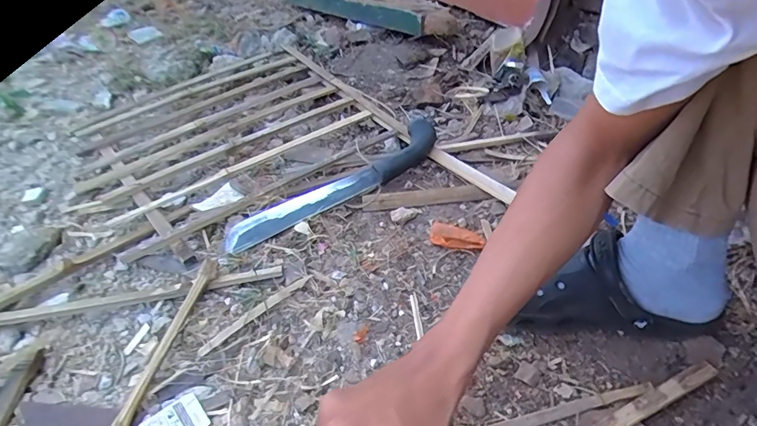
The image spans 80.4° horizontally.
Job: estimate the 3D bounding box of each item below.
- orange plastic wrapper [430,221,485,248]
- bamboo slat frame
[{"bbox_3d":[0.114,0.034,0.651,0.078,0.011,0.047,10,43,15],"label":"orange plastic wrapper"},{"bbox_3d":[-0.276,-0.162,0.877,0.575,0.082,0.476,-32,49,-28],"label":"bamboo slat frame"}]

